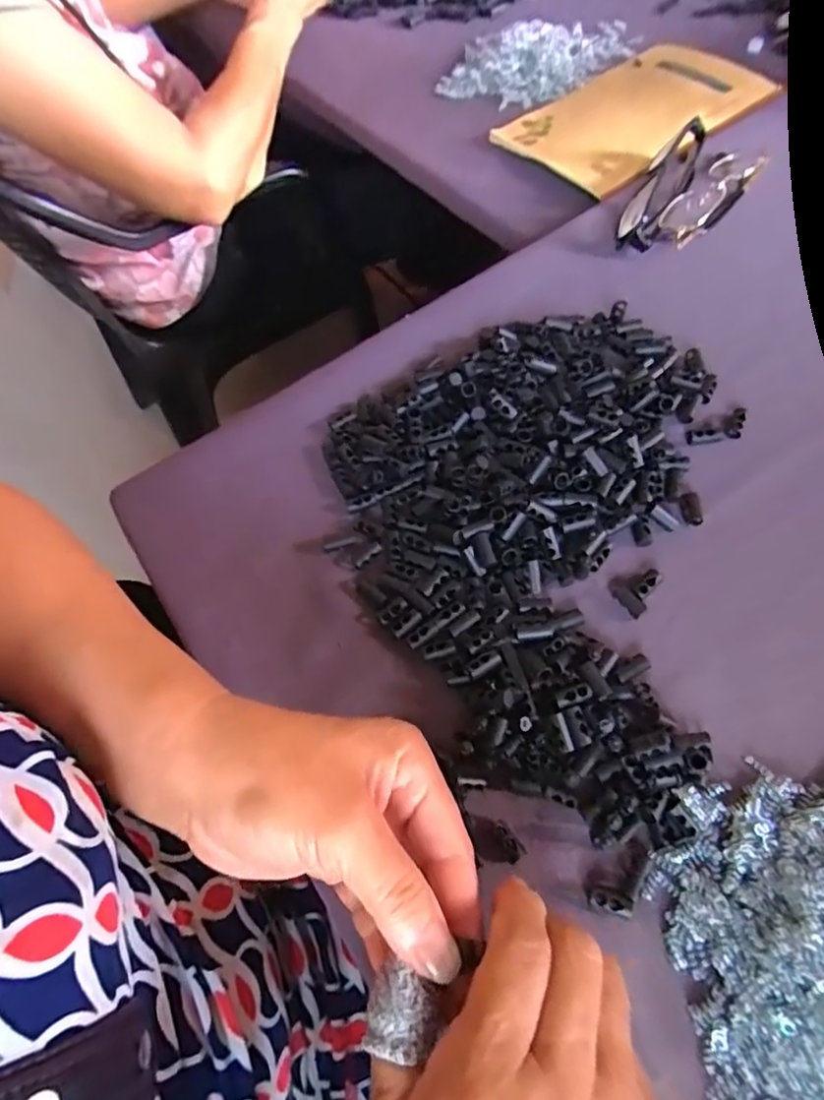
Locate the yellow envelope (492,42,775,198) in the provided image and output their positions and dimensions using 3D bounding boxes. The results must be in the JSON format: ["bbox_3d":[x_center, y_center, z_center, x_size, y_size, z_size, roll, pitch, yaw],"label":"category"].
[{"bbox_3d":[0.199,-0.391,0.521,0.219,0.012,0.151,-38,66,-12],"label":"yellow envelope"}]

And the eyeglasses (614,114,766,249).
[{"bbox_3d":[0.199,-0.264,0.435,0.069,0.024,0.131,33,72,20],"label":"eyeglasses"}]

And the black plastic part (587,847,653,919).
[{"bbox_3d":[0.092,0.144,0.255,0.016,0.005,0.032,36,73,21],"label":"black plastic part"}]

